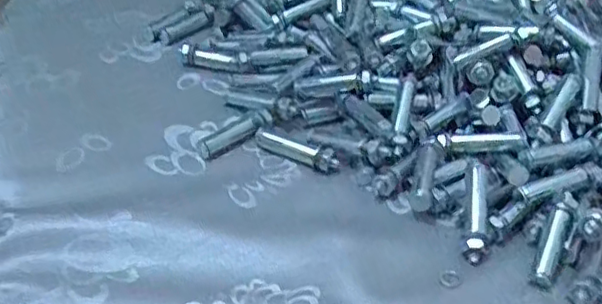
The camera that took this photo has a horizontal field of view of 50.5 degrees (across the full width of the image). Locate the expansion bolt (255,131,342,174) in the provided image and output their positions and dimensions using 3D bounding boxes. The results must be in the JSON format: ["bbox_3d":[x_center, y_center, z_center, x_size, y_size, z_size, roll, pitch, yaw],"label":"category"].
[{"bbox_3d":[-0.002,-0.002,0.394,0.052,0.011,0.012,18,42,16],"label":"expansion bolt"}]

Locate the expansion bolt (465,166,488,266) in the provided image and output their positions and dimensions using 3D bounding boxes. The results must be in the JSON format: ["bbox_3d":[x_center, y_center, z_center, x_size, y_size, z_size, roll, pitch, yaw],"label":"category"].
[{"bbox_3d":[0.096,0.034,0.346,0.011,0.009,0.055,8,66,4],"label":"expansion bolt"}]

